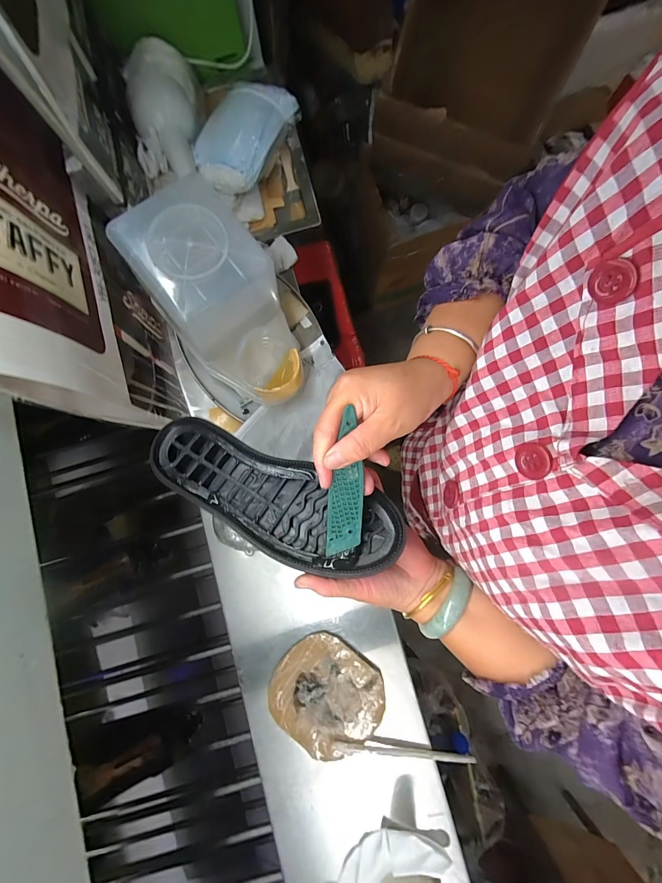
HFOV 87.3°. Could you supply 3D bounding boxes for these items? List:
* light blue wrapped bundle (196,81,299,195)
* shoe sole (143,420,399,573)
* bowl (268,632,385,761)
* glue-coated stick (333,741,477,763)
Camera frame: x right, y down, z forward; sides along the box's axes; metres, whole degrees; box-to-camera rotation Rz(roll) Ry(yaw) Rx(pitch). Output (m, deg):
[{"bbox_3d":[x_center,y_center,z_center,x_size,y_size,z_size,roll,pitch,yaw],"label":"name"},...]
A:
[{"bbox_3d":[-0.138,-0.485,0.543,0.113,0.041,0.195,20,80,3],"label":"light blue wrapped bundle"},{"bbox_3d":[-0.061,0.049,0.320,0.247,0.019,0.081,23,80,15],"label":"shoe sole"},{"bbox_3d":[-0.008,0.361,0.496,0.148,0.034,0.143,0,80,-1],"label":"bowl"},{"bbox_3d":[0.099,0.428,0.475,0.190,0.015,0.014,5,80,0],"label":"glue-coated stick"}]

